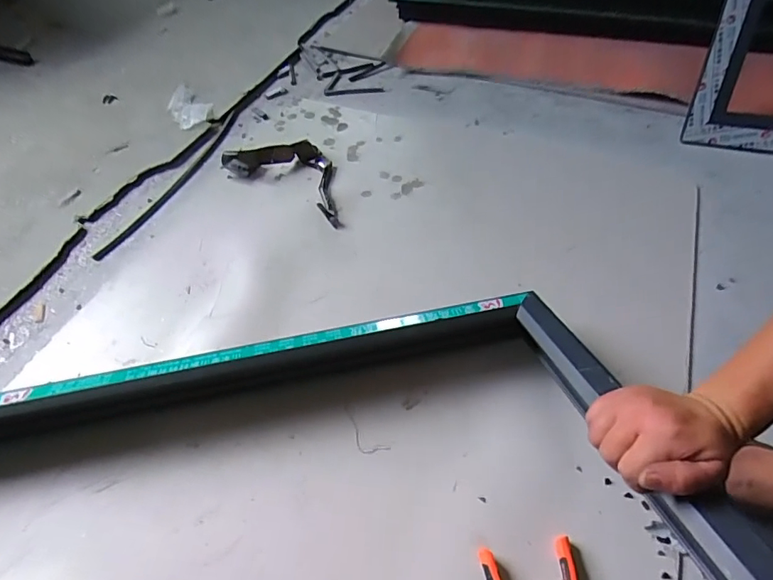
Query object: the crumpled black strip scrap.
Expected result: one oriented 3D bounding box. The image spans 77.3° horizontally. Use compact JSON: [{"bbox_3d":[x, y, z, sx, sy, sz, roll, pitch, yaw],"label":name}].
[{"bbox_3d":[-0.160,-0.222,0.894,0.283,0.037,0.140,29,58,22],"label":"crumpled black strip scrap"}]

